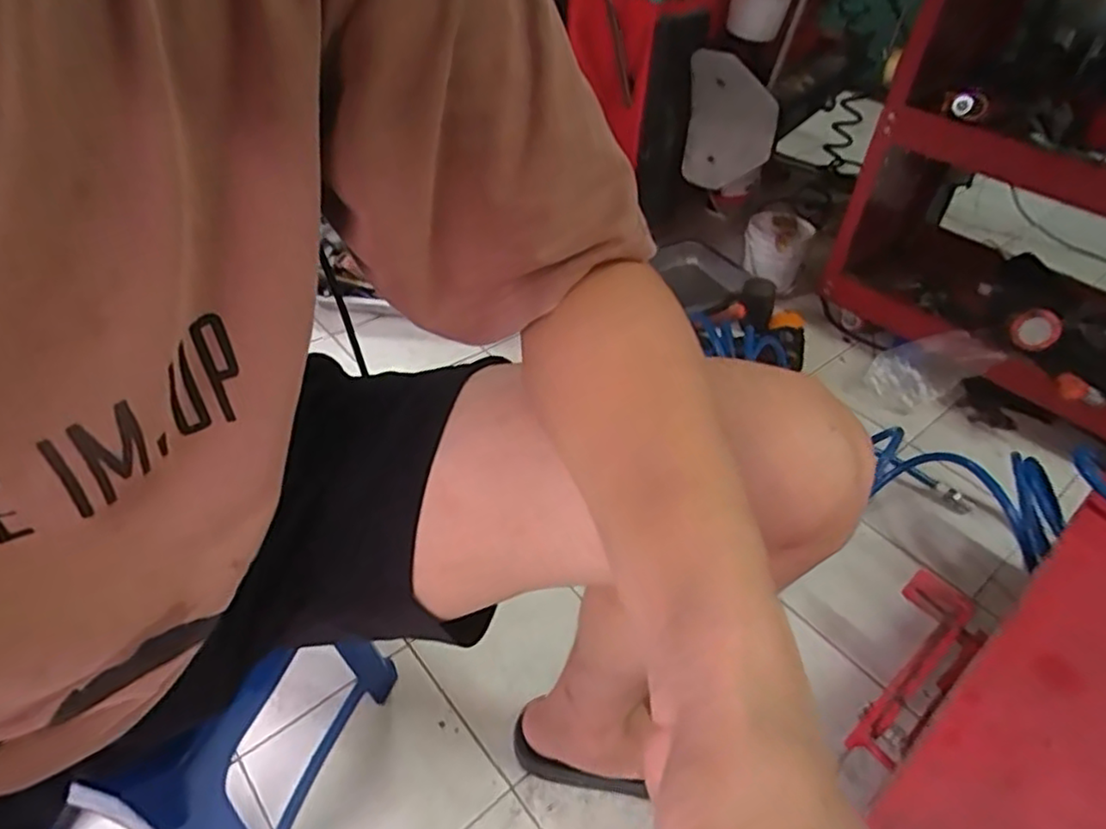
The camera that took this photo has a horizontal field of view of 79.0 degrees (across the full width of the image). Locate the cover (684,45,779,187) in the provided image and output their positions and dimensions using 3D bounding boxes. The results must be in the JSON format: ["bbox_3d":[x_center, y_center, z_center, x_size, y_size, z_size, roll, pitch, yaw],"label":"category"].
[{"bbox_3d":[0.316,-0.514,1.214,0.178,0.265,0.024,37,66,26],"label":"cover"}]

